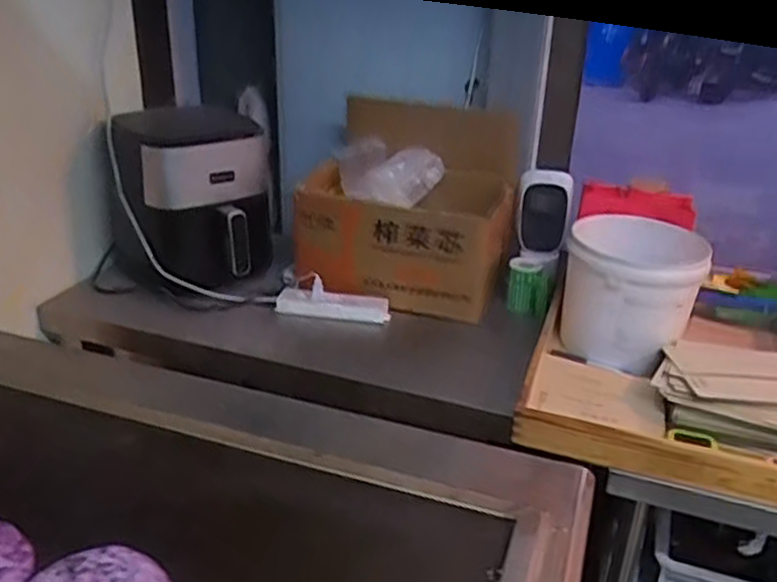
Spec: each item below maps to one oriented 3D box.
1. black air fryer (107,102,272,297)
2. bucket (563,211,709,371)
[{"bbox_3d":[-0.365,-0.177,1.356,0.235,0.296,0.248,-21,34,-38],"label":"black air fryer"},{"bbox_3d":[0.384,0.002,1.184,0.204,0.206,0.198,9,27,15],"label":"bucket"}]

